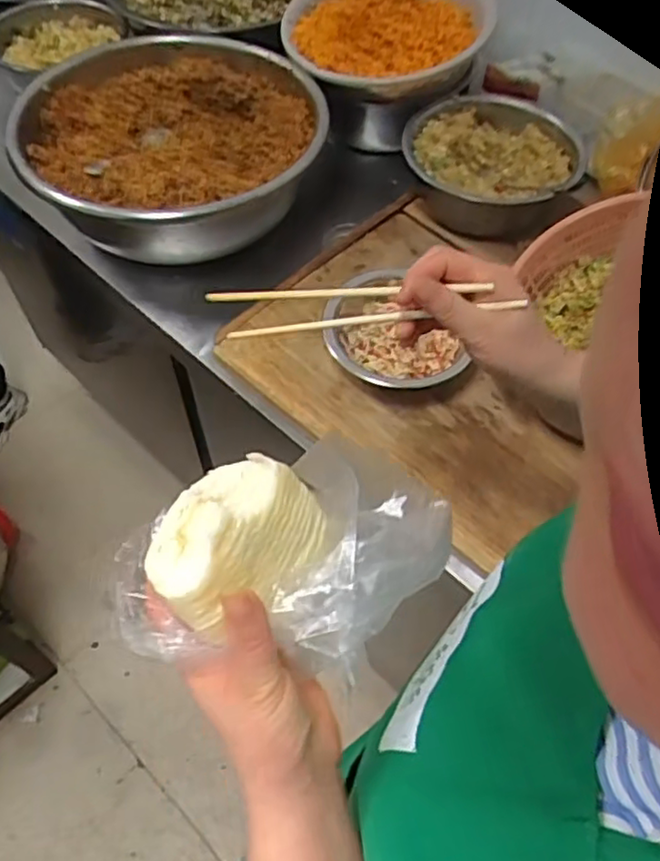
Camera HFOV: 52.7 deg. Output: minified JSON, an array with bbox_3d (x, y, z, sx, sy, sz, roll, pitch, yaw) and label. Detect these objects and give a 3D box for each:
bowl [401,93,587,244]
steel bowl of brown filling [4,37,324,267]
[{"bbox_3d":[0.235,-0.392,0.989,0.252,0.093,0.247,0,56,-1],"label":"bowl"},{"bbox_3d":[-0.234,-0.418,0.993,0.440,0.123,0.432,0,56,-1],"label":"steel bowl of brown filling"}]

